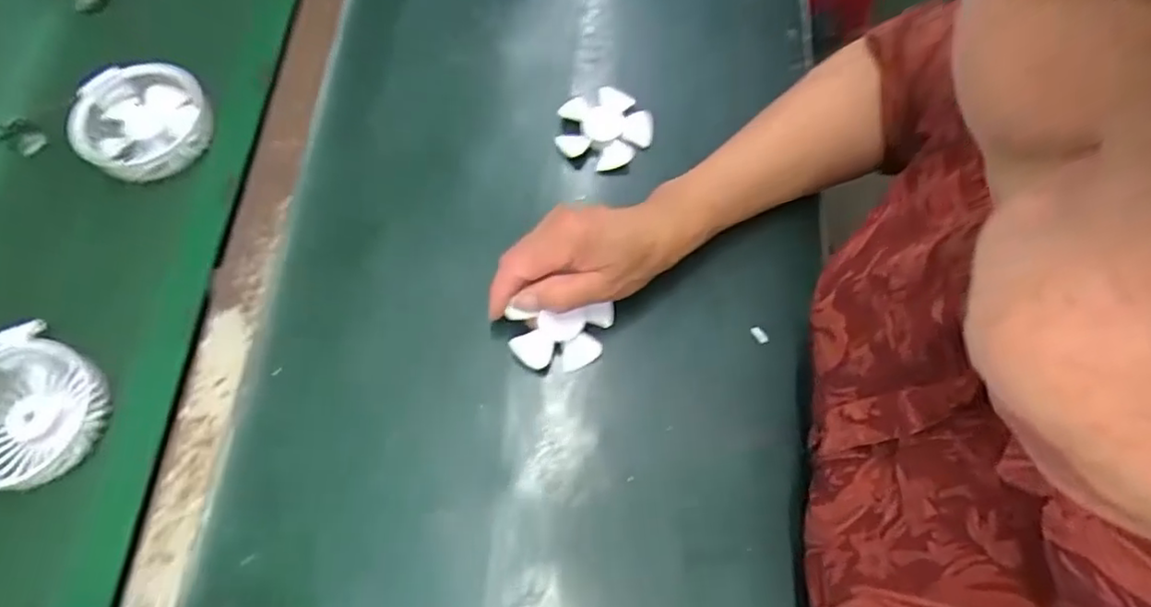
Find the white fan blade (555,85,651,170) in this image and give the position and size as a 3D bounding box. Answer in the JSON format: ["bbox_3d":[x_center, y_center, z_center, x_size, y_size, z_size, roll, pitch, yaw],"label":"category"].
[{"bbox_3d":[0.024,-0.138,0.511,0.071,0.018,0.064,-32,72,-12],"label":"white fan blade"}]

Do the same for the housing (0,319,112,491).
[{"bbox_3d":[-0.352,0.069,0.414,0.086,0.030,0.096,18,70,7],"label":"housing"}]

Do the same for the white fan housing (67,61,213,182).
[{"bbox_3d":[-0.335,-0.144,0.499,0.093,0.033,0.086,0,69,0],"label":"white fan housing"}]

